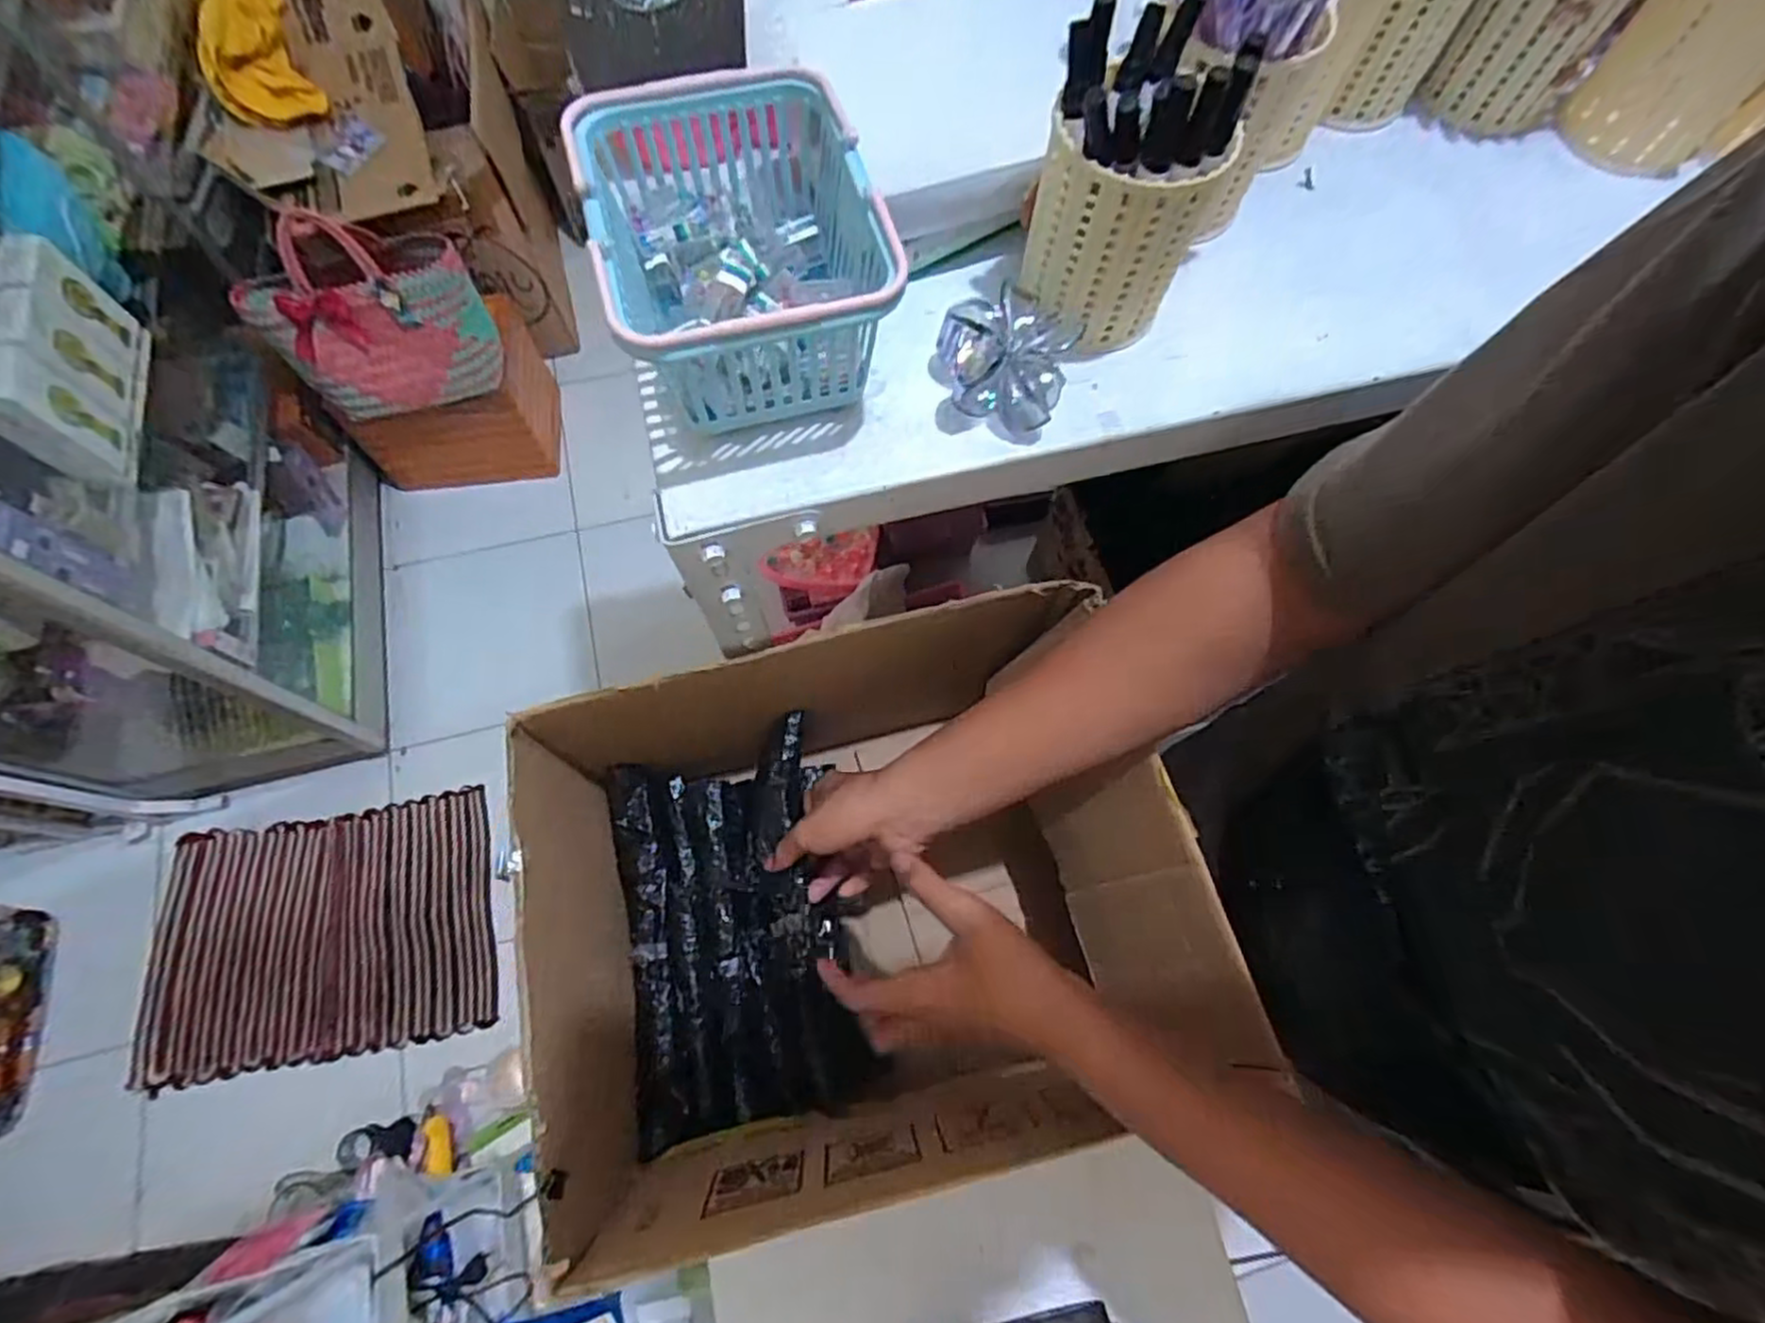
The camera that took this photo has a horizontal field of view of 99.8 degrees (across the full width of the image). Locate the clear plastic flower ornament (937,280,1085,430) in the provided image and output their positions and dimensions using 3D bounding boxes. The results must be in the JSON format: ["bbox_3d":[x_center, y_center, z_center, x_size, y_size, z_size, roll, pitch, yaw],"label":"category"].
[{"bbox_3d":[0.065,-0.162,0.389,0.068,0.036,0.071,13,69,3],"label":"clear plastic flower ornament"}]

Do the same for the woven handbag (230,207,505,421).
[{"bbox_3d":[-0.837,-0.558,1.231,0.332,0.279,0.114,-19,71,-9],"label":"woven handbag"}]

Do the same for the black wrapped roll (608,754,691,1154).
[{"bbox_3d":[-0.183,0.221,0.586,0.036,0.032,0.277,-11,70,-6],"label":"black wrapped roll"}]

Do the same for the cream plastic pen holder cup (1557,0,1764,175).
[{"bbox_3d":[0.504,-0.378,0.452,0.094,0.106,0.079,-38,75,-15],"label":"cream plastic pen holder cup"}]

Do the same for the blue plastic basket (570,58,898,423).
[{"bbox_3d":[-0.069,-0.194,0.364,0.123,0.079,0.155,-16,70,-8],"label":"blue plastic basket"}]

